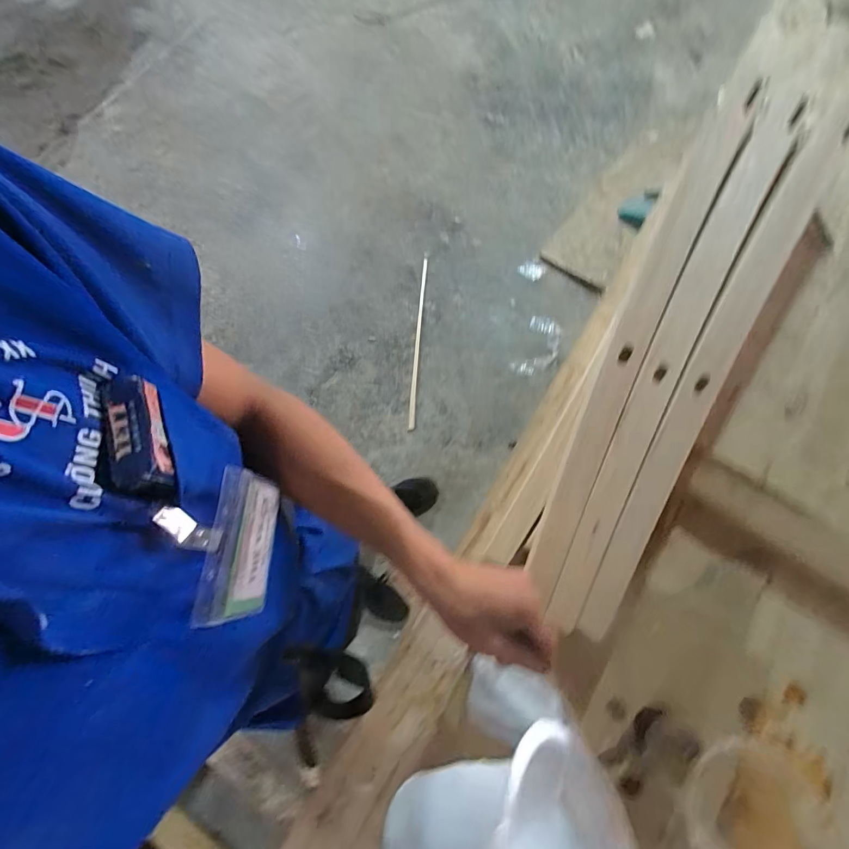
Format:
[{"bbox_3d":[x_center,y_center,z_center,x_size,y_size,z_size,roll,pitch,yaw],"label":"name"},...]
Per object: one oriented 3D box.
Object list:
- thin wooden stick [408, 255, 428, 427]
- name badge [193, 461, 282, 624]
[{"bbox_3d":[-0.023,-0.299,1.470,0.023,0.018,0.663,3,73,3],"label":"thin wooden stick"},{"bbox_3d":[-0.131,0.091,0.306,0.005,0.083,0.098,-1,67,9],"label":"name badge"}]

